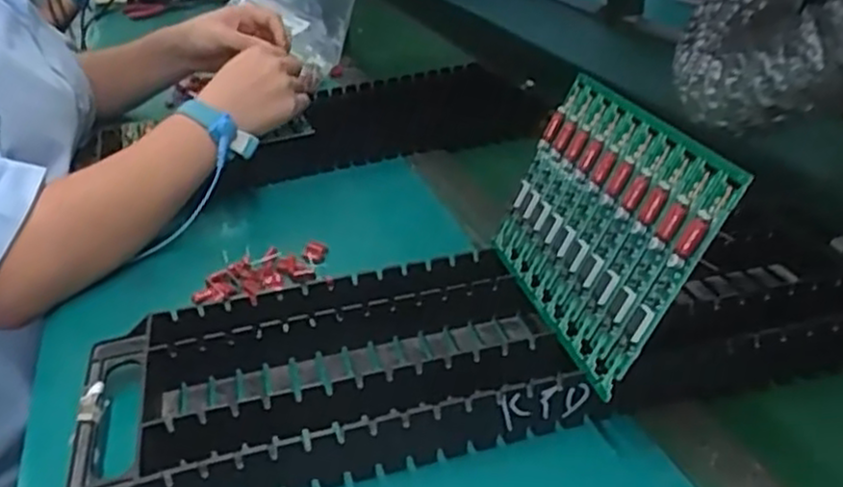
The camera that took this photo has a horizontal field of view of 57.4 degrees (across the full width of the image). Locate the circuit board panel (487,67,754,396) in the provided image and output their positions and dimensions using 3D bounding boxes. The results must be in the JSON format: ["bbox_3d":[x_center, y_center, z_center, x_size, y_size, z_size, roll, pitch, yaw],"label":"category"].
[{"bbox_3d":[0.092,-0.014,0.415,0.007,0.121,0.160,18,21,-24],"label":"circuit board panel"}]

